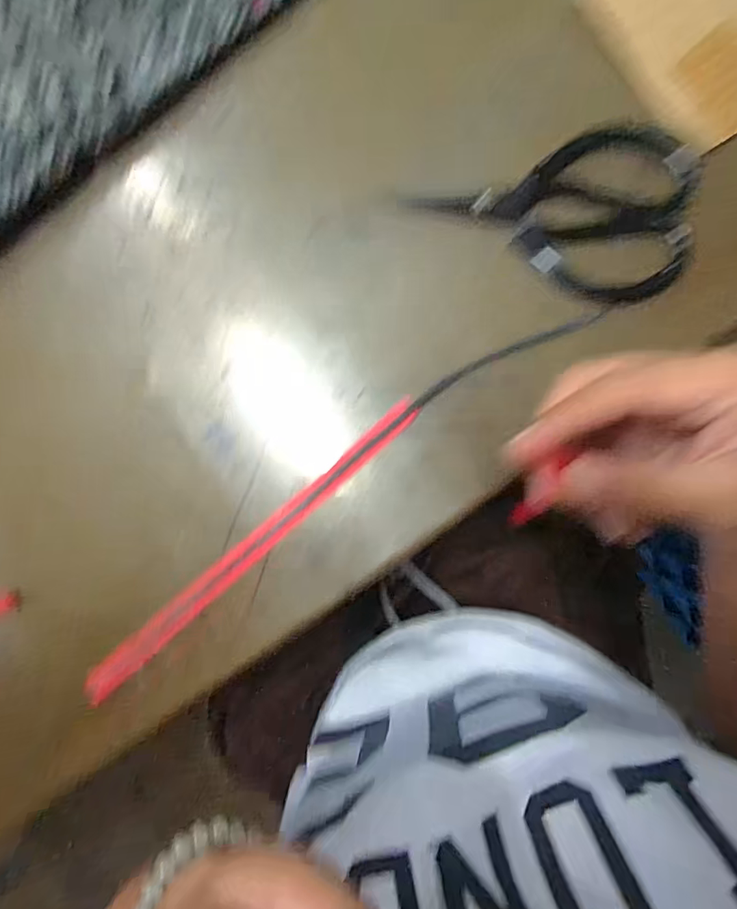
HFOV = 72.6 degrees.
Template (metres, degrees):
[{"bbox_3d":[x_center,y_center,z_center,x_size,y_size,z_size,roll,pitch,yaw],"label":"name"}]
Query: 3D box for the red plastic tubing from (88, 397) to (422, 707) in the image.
[{"bbox_3d":[-0.074,0.058,0.316,0.269,0.007,0.019,-42,88,2],"label":"red plastic tubing"}]

